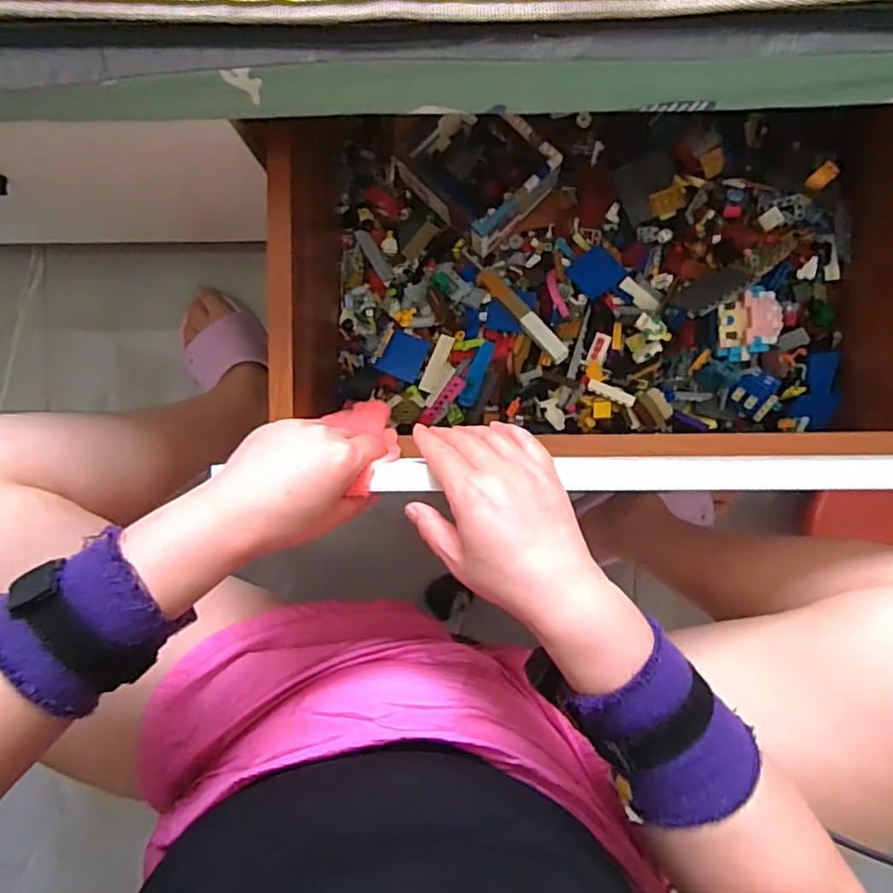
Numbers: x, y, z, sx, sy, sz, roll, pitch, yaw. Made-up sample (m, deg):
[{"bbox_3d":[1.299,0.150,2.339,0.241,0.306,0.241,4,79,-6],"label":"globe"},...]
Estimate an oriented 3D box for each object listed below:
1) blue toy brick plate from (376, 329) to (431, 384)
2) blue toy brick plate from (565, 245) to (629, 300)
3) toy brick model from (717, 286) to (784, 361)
[{"bbox_3d":[-0.043,-0.094,0.611,0.044,0.005,0.047,23,89,1],"label":"blue toy brick plate"},{"bbox_3d":[0.159,-0.185,0.625,0.047,0.004,0.054,-35,69,3],"label":"blue toy brick plate"},{"bbox_3d":[0.291,-0.117,0.563,0.060,0.024,0.062,-10,89,0],"label":"toy brick model"}]

